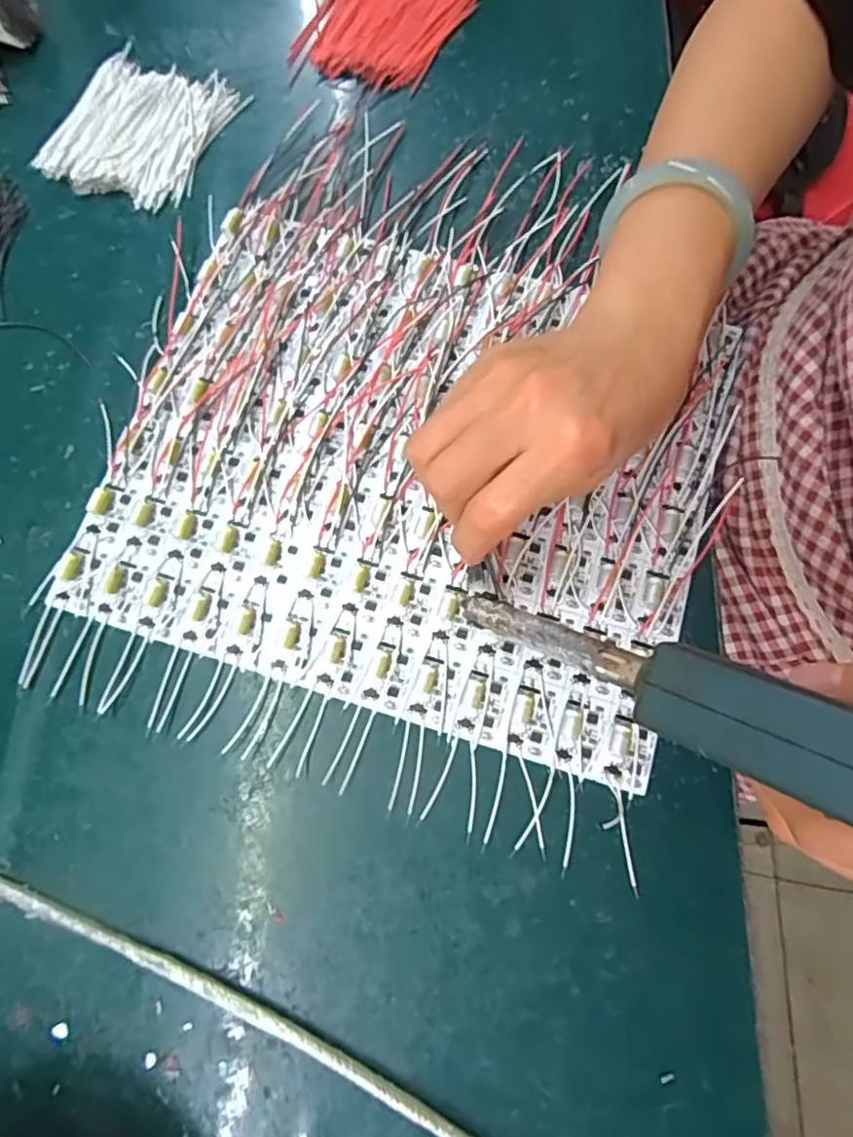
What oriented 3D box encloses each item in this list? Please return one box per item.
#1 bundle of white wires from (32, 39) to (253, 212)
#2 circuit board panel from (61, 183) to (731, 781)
[{"bbox_3d":[-0.168,-0.261,0.367,0.090,0.009,0.101,24,77,6],"label":"bundle of white wires"},{"bbox_3d":[-0.009,-0.057,0.311,0.288,0.009,0.249,18,76,5],"label":"circuit board panel"}]

